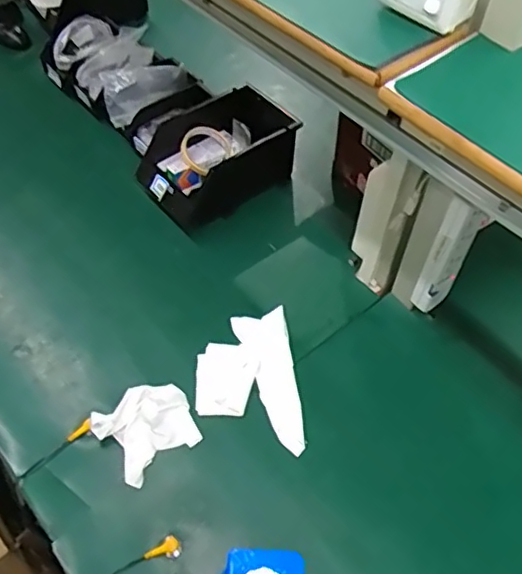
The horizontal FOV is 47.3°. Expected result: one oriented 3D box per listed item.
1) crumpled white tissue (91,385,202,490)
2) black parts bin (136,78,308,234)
[{"bbox_3d":[-0.147,0.182,0.777,0.116,0.031,0.104,-34,62,-24],"label":"crumpled white tissue"},{"bbox_3d":[-0.076,-0.225,1.035,0.264,0.107,0.169,-37,63,-25],"label":"black parts bin"}]

